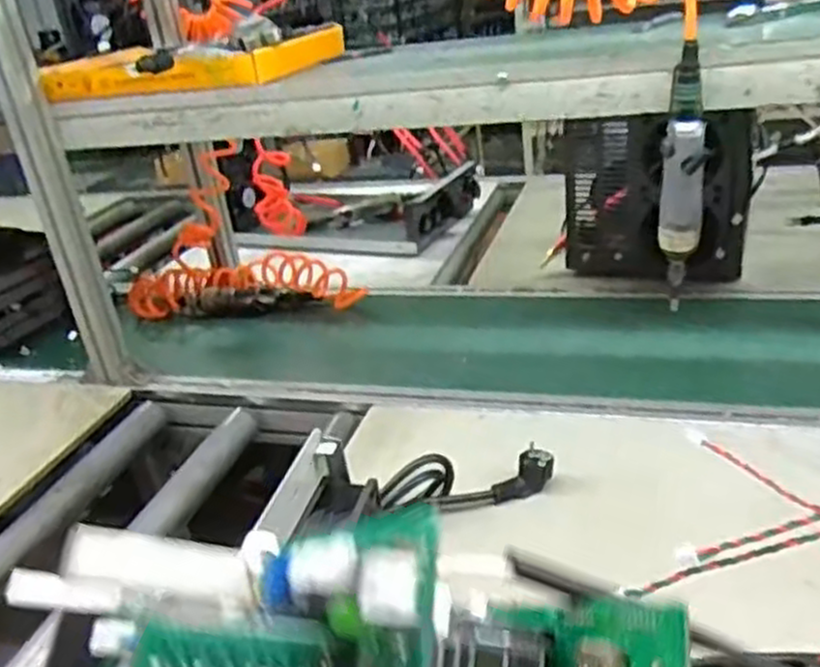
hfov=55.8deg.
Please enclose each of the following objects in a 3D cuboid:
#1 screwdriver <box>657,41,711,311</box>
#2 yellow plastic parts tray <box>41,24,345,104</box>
[{"bbox_3d":[0.282,-0.159,0.806,0.043,0.254,0.056,-1,27,14],"label":"screwdriver"},{"bbox_3d":[-0.272,-0.360,1.024,0.340,0.042,0.265,2,29,18],"label":"yellow plastic parts tray"}]

